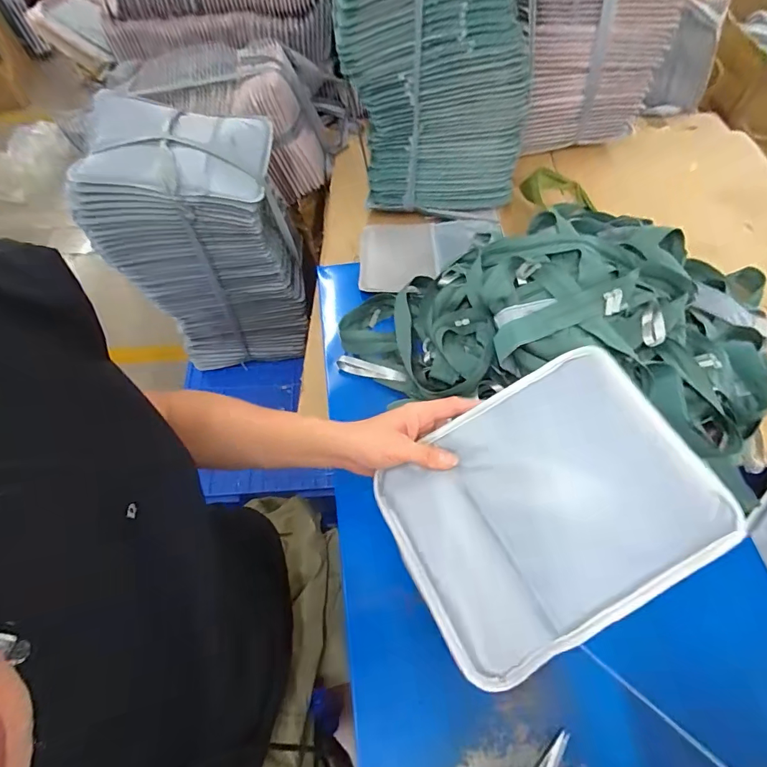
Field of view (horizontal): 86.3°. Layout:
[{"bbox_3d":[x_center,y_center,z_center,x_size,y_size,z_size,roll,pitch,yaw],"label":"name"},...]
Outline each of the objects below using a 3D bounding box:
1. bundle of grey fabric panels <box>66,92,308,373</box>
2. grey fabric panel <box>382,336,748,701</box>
[{"bbox_3d":[-0.343,-0.279,0.878,0.305,0.506,0.217,-7,62,-3],"label":"bundle of grey fabric panels"},{"bbox_3d":[0.154,0.114,0.397,0.285,0.021,0.217,-32,66,-1],"label":"grey fabric panel"}]

